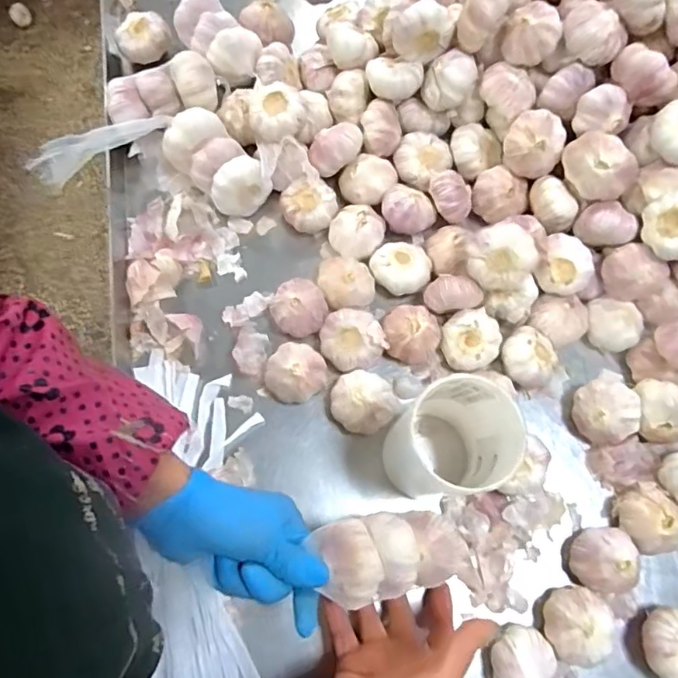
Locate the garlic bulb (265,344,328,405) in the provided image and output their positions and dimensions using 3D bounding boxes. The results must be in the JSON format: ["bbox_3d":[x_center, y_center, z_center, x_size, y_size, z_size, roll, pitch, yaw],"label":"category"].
[{"bbox_3d":[-0.042,0.031,0.533,0.057,0.038,0.051,-29,75,-11],"label":"garlic bulb"}]

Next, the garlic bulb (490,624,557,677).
[{"bbox_3d":[0.152,0.270,0.465,0.052,0.039,0.056,1,72,-2],"label":"garlic bulb"}]

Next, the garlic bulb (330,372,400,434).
[{"bbox_3d":[0.022,0.060,0.524,0.059,0.037,0.053,26,73,6],"label":"garlic bulb"}]

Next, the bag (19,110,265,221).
[{"bbox_3d":[-0.186,-0.195,0.589,0.238,0.048,0.092,9,72,1],"label":"bag"}]

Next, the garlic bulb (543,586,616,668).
[{"bbox_3d":[0.202,0.242,0.476,0.055,0.034,0.058,1,72,-2],"label":"garlic bulb"}]

